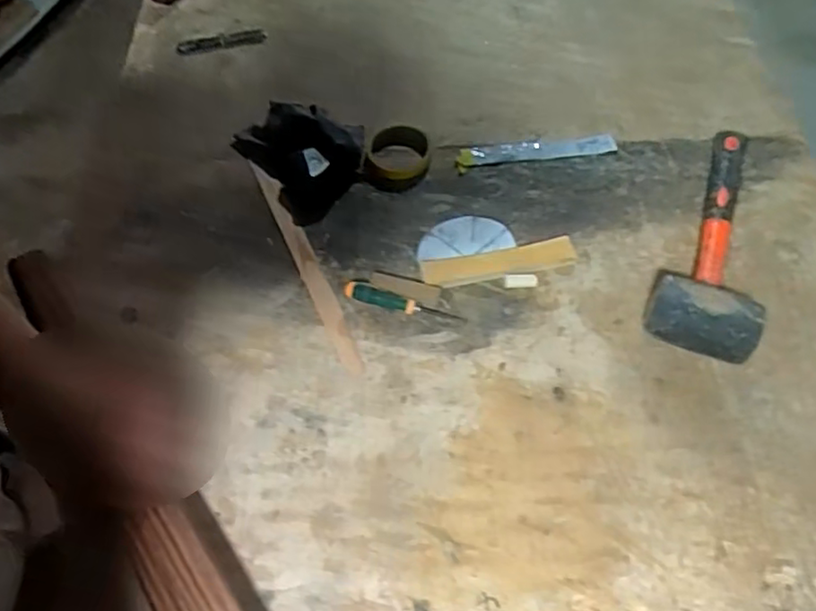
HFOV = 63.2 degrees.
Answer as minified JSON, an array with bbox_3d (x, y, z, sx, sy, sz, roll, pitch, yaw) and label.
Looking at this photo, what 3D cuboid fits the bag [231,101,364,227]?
[{"bbox_3d":[-0.125,-0.206,0.858,0.150,0.053,0.193,-29,61,-19],"label":"bag"}]

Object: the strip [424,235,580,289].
[{"bbox_3d":[0.105,-0.049,0.767,0.178,0.009,0.037,-9,71,-4],"label":"strip"}]

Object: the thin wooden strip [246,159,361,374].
[{"bbox_3d":[-0.124,-0.057,0.787,0.026,0.006,0.329,-20,58,-14],"label":"thin wooden strip"}]

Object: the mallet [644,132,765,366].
[{"bbox_3d":[0.369,-0.093,0.776,0.111,0.069,0.370,21,58,14],"label":"mallet"}]

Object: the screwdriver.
[{"bbox_3d":[-0.004,-0.002,0.735,0.136,0.027,0.020,12,56,8],"label":"screwdriver"}]

